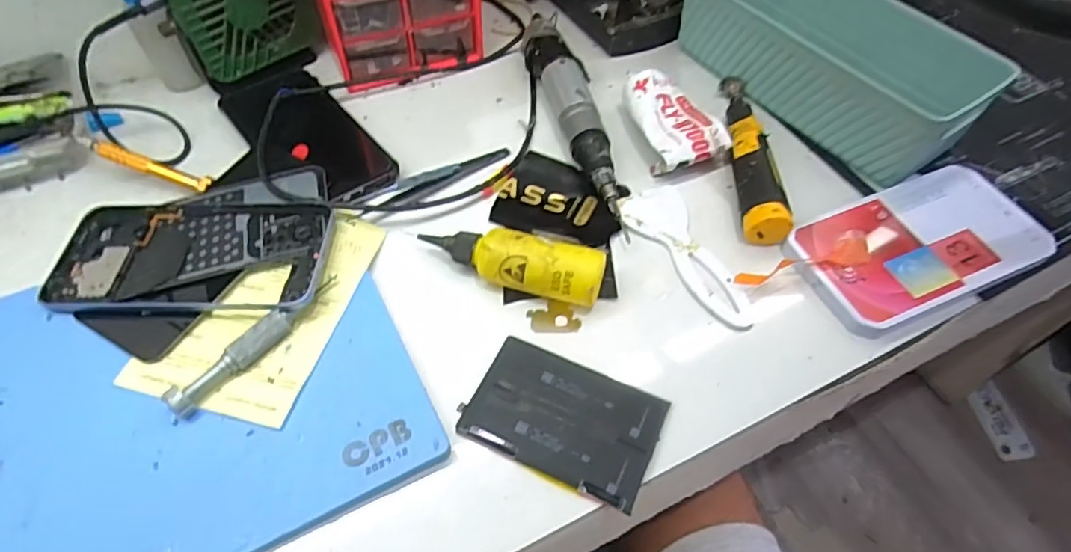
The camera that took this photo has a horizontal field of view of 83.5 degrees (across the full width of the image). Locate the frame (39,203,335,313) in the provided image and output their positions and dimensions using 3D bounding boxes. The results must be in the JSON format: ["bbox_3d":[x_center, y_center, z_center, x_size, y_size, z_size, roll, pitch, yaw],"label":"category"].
[{"bbox_3d":[-0.218,-0.014,0.386,0.171,0.011,0.084,0,57,5],"label":"frame"}]

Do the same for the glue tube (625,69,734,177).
[{"bbox_3d":[0.102,-0.120,0.467,0.058,0.024,0.089,-23,59,-16],"label":"glue tube"}]

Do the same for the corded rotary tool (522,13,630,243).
[{"bbox_3d":[0.034,-0.131,0.474,0.039,0.030,0.229,-14,57,-11],"label":"corded rotary tool"}]

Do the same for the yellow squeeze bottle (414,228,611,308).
[{"bbox_3d":[-0.016,-0.007,0.382,0.114,0.036,0.035,12,56,7],"label":"yellow squeeze bottle"}]

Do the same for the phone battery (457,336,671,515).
[{"bbox_3d":[0.016,0.079,0.339,0.104,0.009,0.068,23,57,14],"label":"phone battery"}]

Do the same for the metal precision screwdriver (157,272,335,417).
[{"bbox_3d":[-0.161,0.038,0.350,0.014,0.016,0.110,37,62,22],"label":"metal precision screwdriver"}]

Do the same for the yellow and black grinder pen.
[{"bbox_3d":[0.162,-0.100,0.450,0.030,0.024,0.173,3,55,0],"label":"yellow and black grinder pen"}]

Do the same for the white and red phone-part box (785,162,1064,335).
[{"bbox_3d":[0.259,-0.020,0.412,0.166,0.023,0.090,-20,58,-15],"label":"white and red phone-part box"}]

